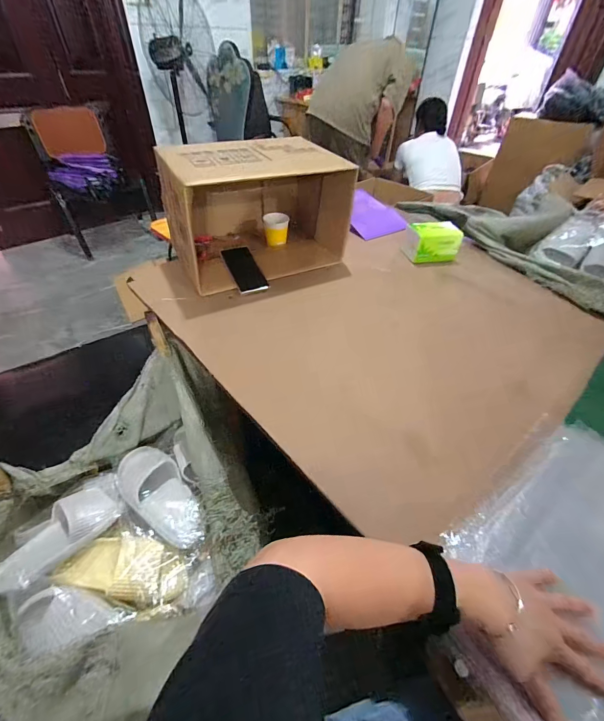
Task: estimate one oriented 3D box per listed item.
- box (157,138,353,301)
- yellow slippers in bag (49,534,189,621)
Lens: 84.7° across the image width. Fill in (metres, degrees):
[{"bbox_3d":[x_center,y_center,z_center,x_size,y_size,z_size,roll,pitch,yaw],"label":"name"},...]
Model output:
[{"bbox_3d":[-0.118,-0.399,0.880,0.429,0.265,0.322,-18,48,-20],"label":"box"},{"bbox_3d":[-0.335,0.390,0.622,0.245,0.069,0.111,10,45,9],"label":"yellow slippers in bag"}]

